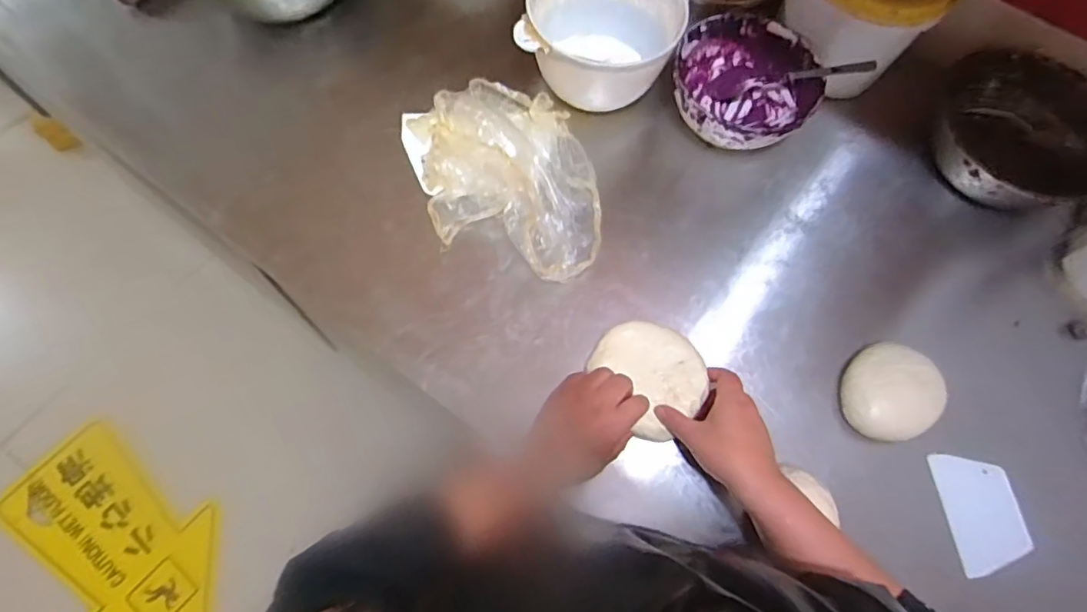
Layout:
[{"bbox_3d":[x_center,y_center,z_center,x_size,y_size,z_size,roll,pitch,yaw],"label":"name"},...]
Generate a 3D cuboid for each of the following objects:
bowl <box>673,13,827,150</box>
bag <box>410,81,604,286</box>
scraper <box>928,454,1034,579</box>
[{"bbox_3d":[0.244,-0.265,0.724,0.171,0.095,0.181,1,68,-2],"label":"bowl"},{"bbox_3d":[-0.043,-0.156,0.680,0.206,0.074,0.288,-16,69,-8],"label":"bag"},{"bbox_3d":[0.456,0.210,0.591,0.075,0.010,0.114,-9,70,-1],"label":"scraper"}]

